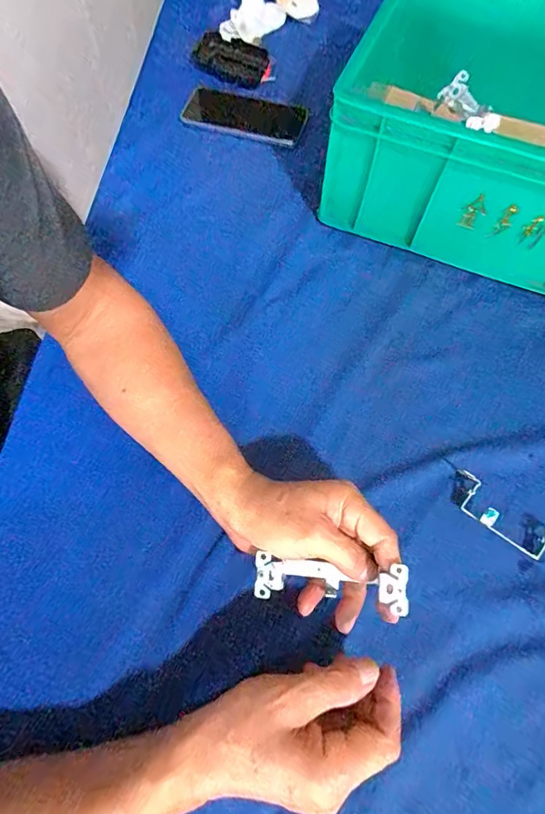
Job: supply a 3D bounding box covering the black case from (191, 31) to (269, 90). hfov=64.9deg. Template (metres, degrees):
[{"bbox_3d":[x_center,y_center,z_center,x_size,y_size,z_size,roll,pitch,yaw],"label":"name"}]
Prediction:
[{"bbox_3d":[-0.063,-0.504,0.632,0.114,0.030,0.048,26,69,12],"label":"black case"}]

